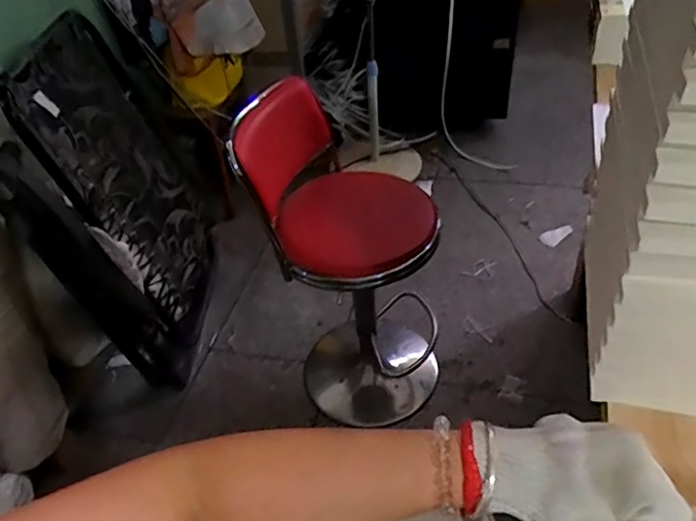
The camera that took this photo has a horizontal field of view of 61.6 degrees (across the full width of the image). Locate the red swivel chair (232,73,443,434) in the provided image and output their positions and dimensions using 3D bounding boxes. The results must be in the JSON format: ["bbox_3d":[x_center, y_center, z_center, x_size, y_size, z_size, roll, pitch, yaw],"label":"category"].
[{"bbox_3d":[0.027,0.029,1.474,0.399,0.887,0.401,6,43,14],"label":"red swivel chair"}]

